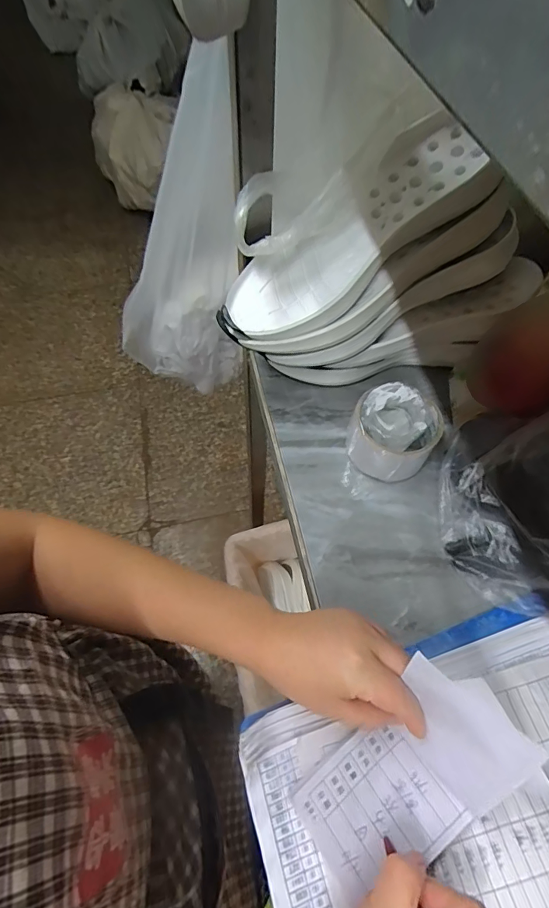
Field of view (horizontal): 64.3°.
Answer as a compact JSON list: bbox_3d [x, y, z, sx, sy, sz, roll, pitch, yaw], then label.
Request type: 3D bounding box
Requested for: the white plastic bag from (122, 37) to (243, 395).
[{"bbox_3d":[-0.116,-0.216,0.499,0.153,0.363,0.060,-12,60,-9],"label":"white plastic bag"}]

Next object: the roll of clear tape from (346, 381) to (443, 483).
[{"bbox_3d":[0.119,-0.020,0.438,0.081,0.069,0.070,29,63,15],"label":"roll of clear tape"}]

